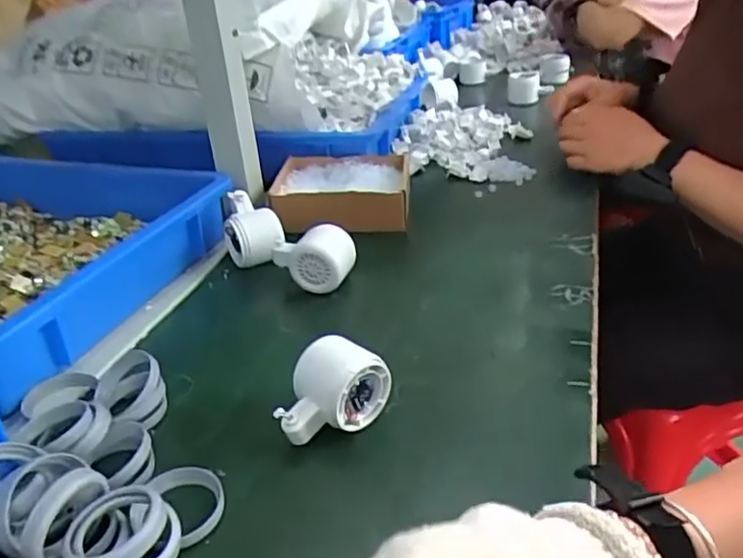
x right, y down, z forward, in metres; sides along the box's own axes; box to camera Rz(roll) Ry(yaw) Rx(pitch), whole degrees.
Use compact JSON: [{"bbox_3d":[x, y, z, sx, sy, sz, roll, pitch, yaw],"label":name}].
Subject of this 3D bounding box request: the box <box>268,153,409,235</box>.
[{"bbox_3d":[-0.038,-0.115,0.804,0.171,0.050,0.142,-1,31,6],"label":"box"}]

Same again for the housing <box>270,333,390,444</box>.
[{"bbox_3d":[-0.033,0.085,0.456,0.087,0.061,0.048,-23,35,-27],"label":"housing"}]

